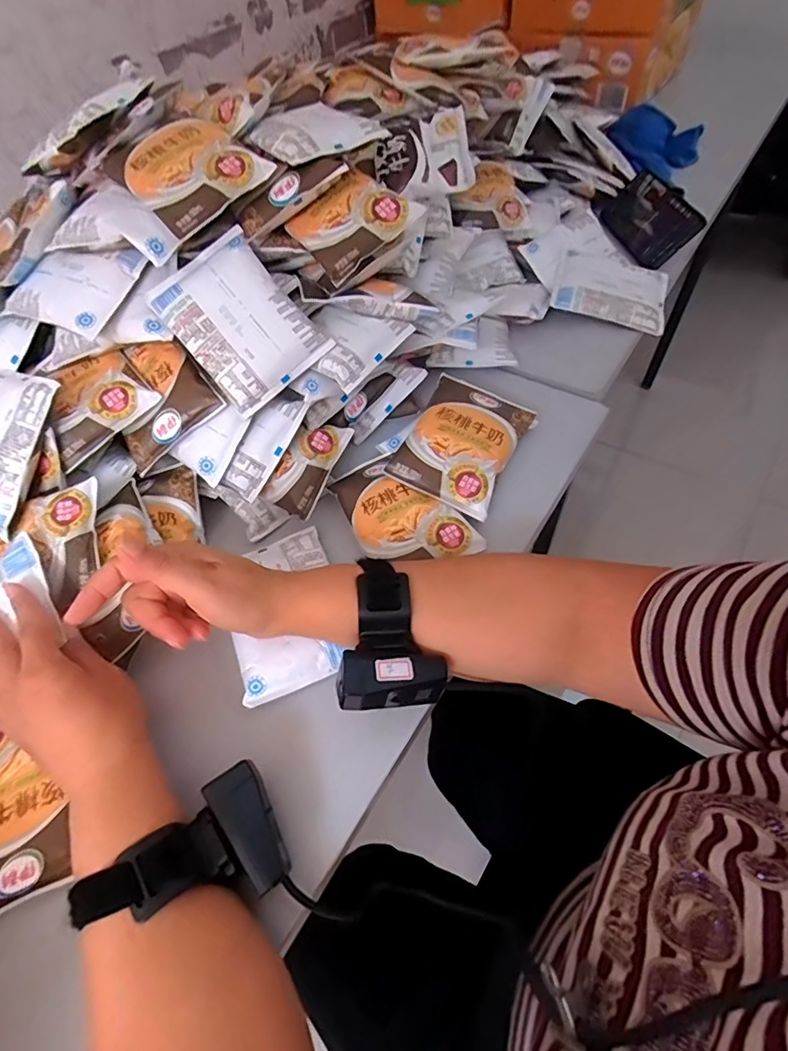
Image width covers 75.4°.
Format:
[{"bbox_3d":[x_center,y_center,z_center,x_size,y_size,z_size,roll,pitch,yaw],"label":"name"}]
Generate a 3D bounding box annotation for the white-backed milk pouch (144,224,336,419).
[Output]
[{"bbox_3d":[-0.131,-0.171,0.424,0.096,0.018,0.129,-40,90,1],"label":"white-backed milk pouch"}]

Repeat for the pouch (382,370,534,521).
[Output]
[{"bbox_3d":[0.064,-0.082,0.473,0.096,0.023,0.131,21,60,19],"label":"pouch"}]

